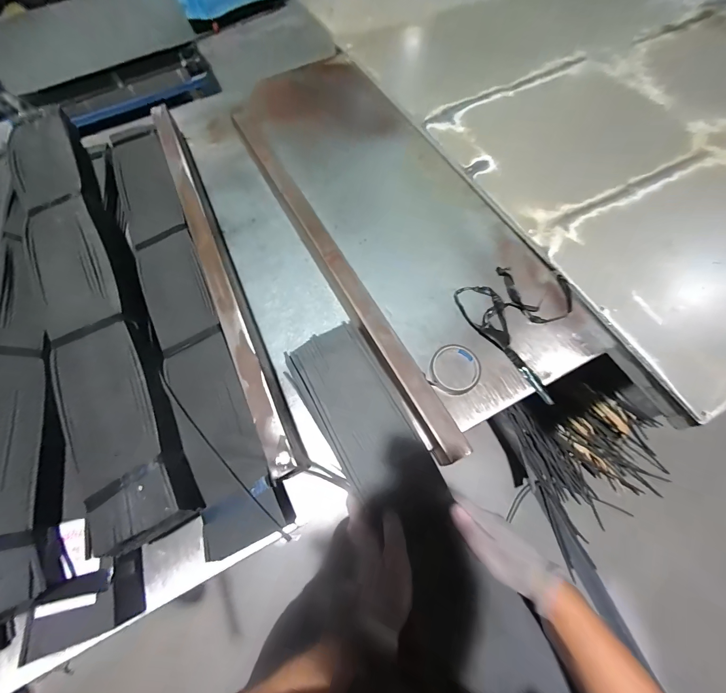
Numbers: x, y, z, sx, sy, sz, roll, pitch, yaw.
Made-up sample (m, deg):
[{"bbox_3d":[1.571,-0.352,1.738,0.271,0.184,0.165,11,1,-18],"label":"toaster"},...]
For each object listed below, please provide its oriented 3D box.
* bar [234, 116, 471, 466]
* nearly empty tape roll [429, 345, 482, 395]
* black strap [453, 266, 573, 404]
[{"bbox_3d":[-0.085,-0.183,0.596,0.047,0.039,0.877,-29,70,-10],"label":"bar"},{"bbox_3d":[0.167,0.041,0.564,0.089,0.018,0.089,-1,70,2],"label":"nearly empty tape roll"},{"bbox_3d":[0.331,-0.063,0.601,0.221,0.021,0.254,-36,73,-11],"label":"black strap"}]

